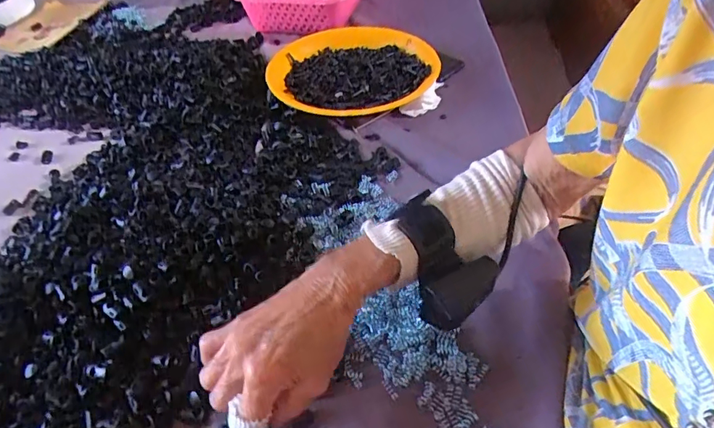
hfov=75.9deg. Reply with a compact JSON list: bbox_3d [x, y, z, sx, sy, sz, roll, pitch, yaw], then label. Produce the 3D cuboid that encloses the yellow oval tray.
[{"bbox_3d":[-0.005,-0.209,0.681,0.246,0.037,0.239,8,48,13],"label":"yellow oval tray"}]

